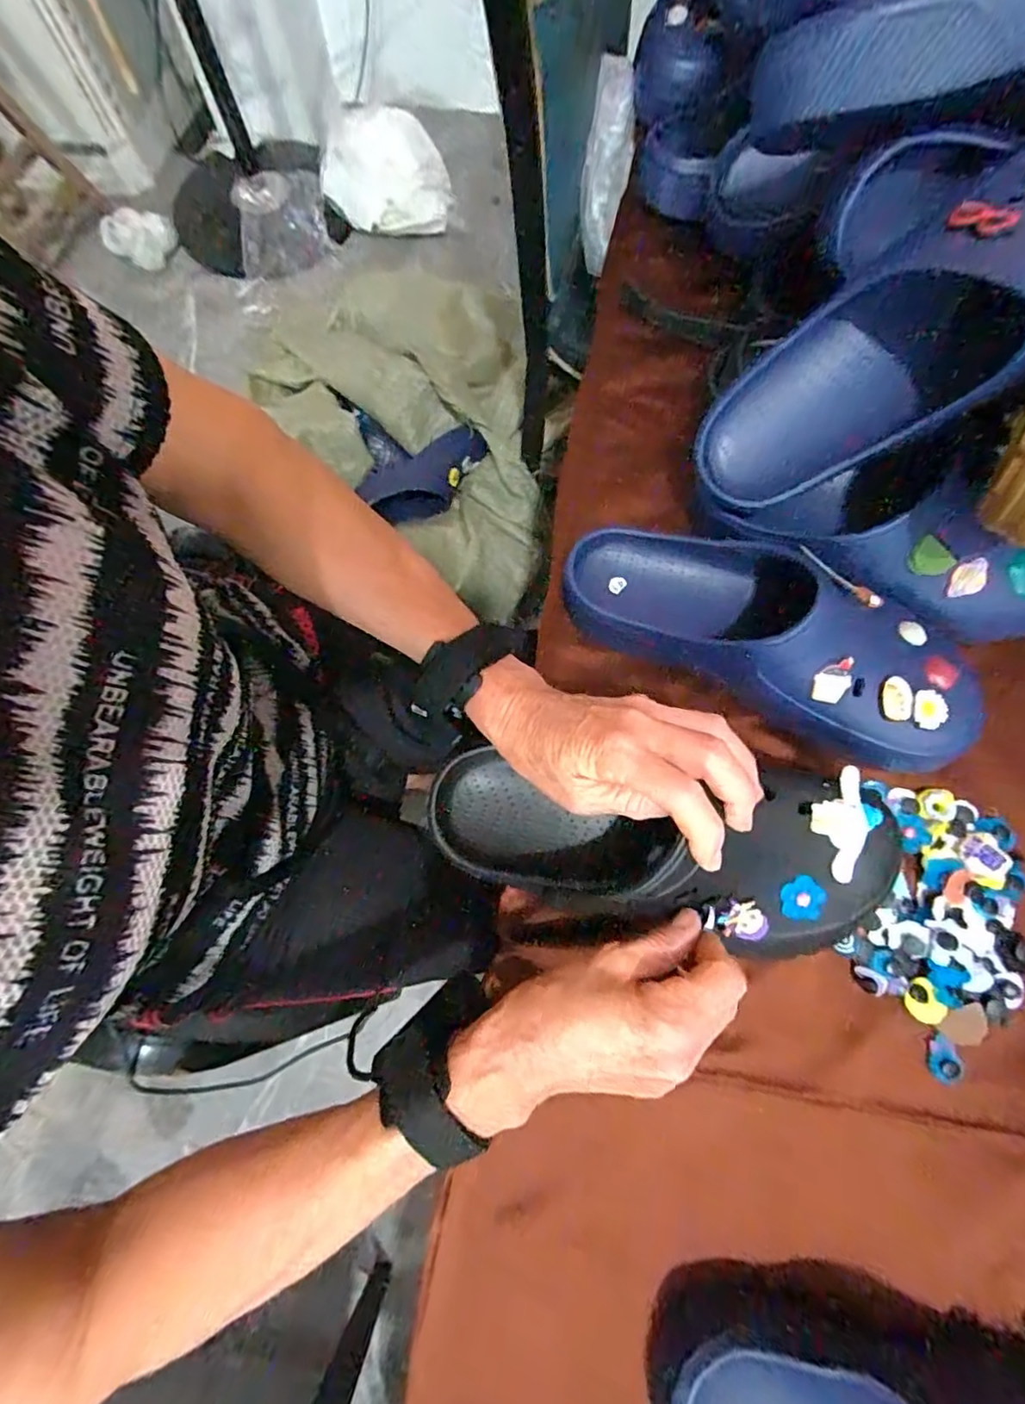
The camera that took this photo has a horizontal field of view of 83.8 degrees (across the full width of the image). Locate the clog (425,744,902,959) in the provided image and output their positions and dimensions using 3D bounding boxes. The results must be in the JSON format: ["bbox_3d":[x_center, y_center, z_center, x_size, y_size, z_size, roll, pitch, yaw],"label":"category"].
[{"bbox_3d":[0.078,0.081,0.330,0.274,0.083,0.098,3,73,14],"label":"clog"}]

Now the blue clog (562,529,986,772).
[{"bbox_3d":[0.164,-0.051,0.382,0.271,0.081,0.100,29,75,23],"label":"blue clog"}]

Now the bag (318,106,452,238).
[{"bbox_3d":[-0.305,-1.229,1.321,0.262,0.116,0.303,-18,75,-5],"label":"bag"}]

